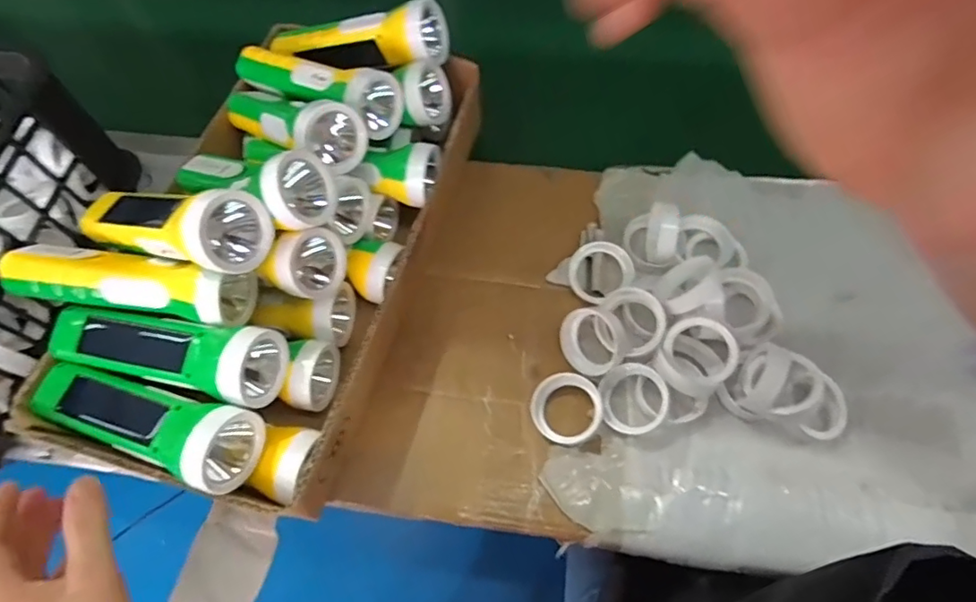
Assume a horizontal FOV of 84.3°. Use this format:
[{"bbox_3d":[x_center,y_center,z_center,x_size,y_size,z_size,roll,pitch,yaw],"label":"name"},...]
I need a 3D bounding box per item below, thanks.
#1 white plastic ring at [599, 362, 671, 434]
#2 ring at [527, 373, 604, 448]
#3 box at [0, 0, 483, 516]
[{"bbox_3d":[0.115,0.075,0.421,0.054,0.014,0.052,-1,65,2],"label":"white plastic ring"},{"bbox_3d":[0.061,0.085,0.423,0.052,0.022,0.054,-32,68,-12],"label":"ring"},{"bbox_3d":[-0.181,-0.058,0.427,0.234,0.157,0.372,14,67,8],"label":"box"}]

